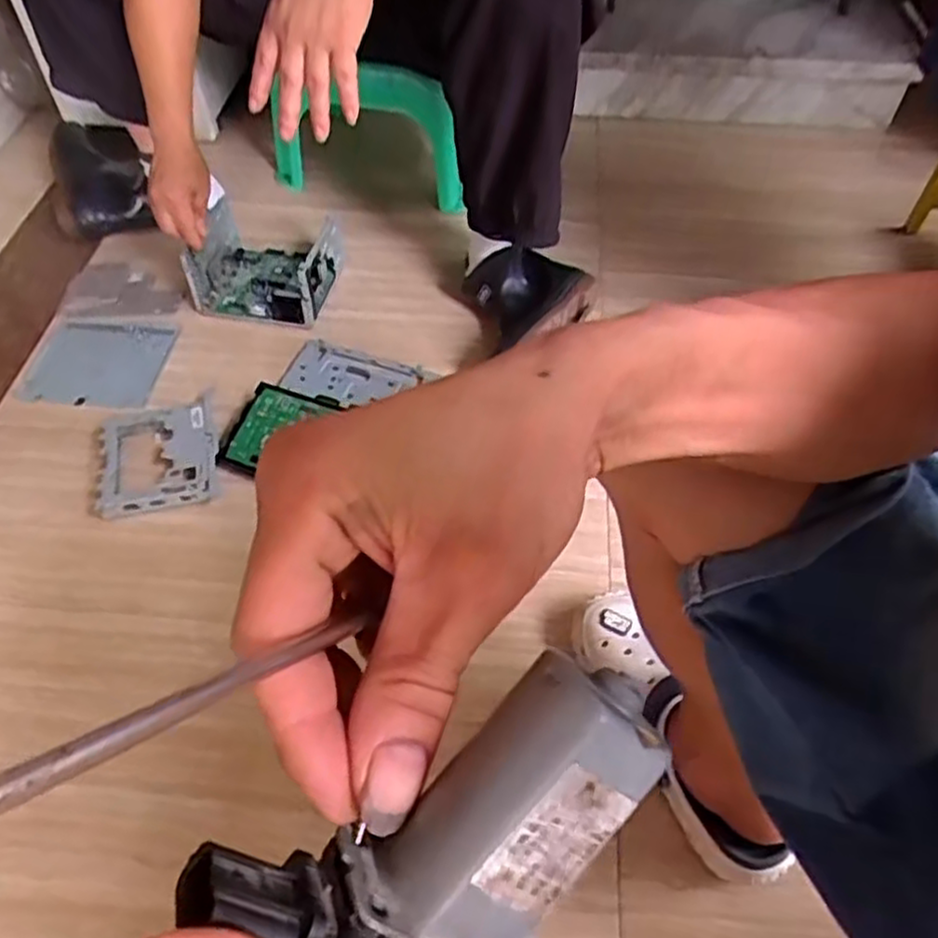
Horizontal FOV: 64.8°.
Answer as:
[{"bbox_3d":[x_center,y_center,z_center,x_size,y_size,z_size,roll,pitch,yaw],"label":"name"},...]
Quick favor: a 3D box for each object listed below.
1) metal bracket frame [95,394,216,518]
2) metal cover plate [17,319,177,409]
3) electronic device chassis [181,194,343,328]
[{"bbox_3d":[-0.372,-0.014,0.883,0.131,0.022,0.145,-12,56,-7],"label":"metal bracket frame"},{"bbox_3d":[-0.500,-0.146,0.998,0.180,0.009,0.143,5,56,4],"label":"metal cover plate"},{"bbox_3d":[-0.286,-0.288,1.035,0.191,0.087,0.152,9,56,7],"label":"electronic device chassis"}]

